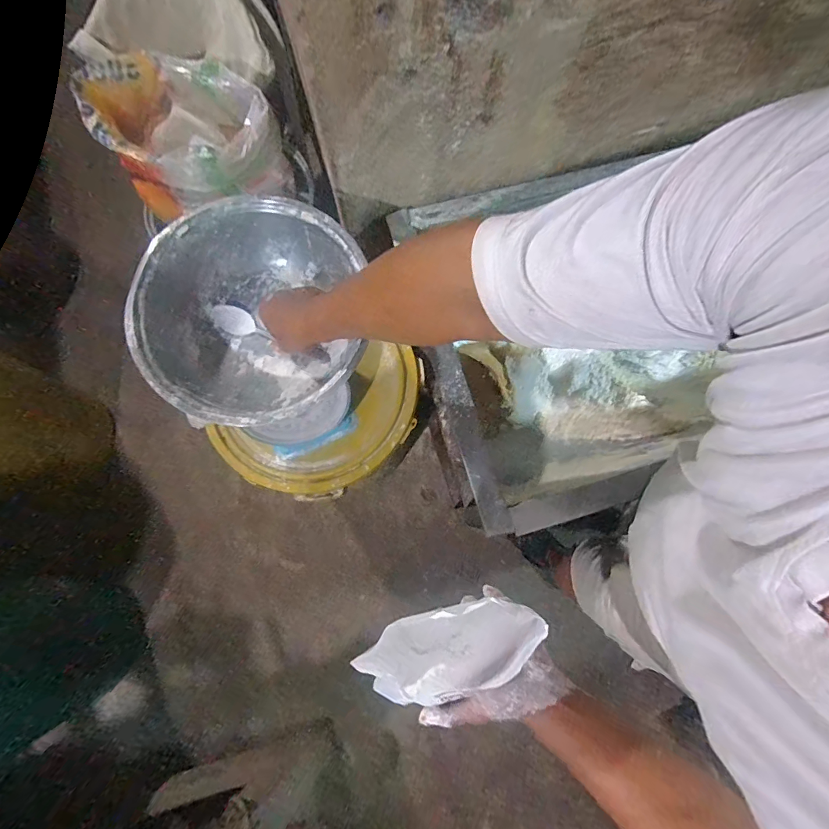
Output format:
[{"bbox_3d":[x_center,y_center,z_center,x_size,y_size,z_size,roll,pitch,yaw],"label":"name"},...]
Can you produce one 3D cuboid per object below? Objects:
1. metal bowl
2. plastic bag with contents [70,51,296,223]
[{"bbox_3d":[-0.207,-0.127,0.553,0.279,0.109,0.297,0,76,1],"label":"metal bowl"},{"bbox_3d":[-0.419,-0.533,0.802,0.295,0.203,0.226,4,76,2],"label":"plastic bag with contents"}]

